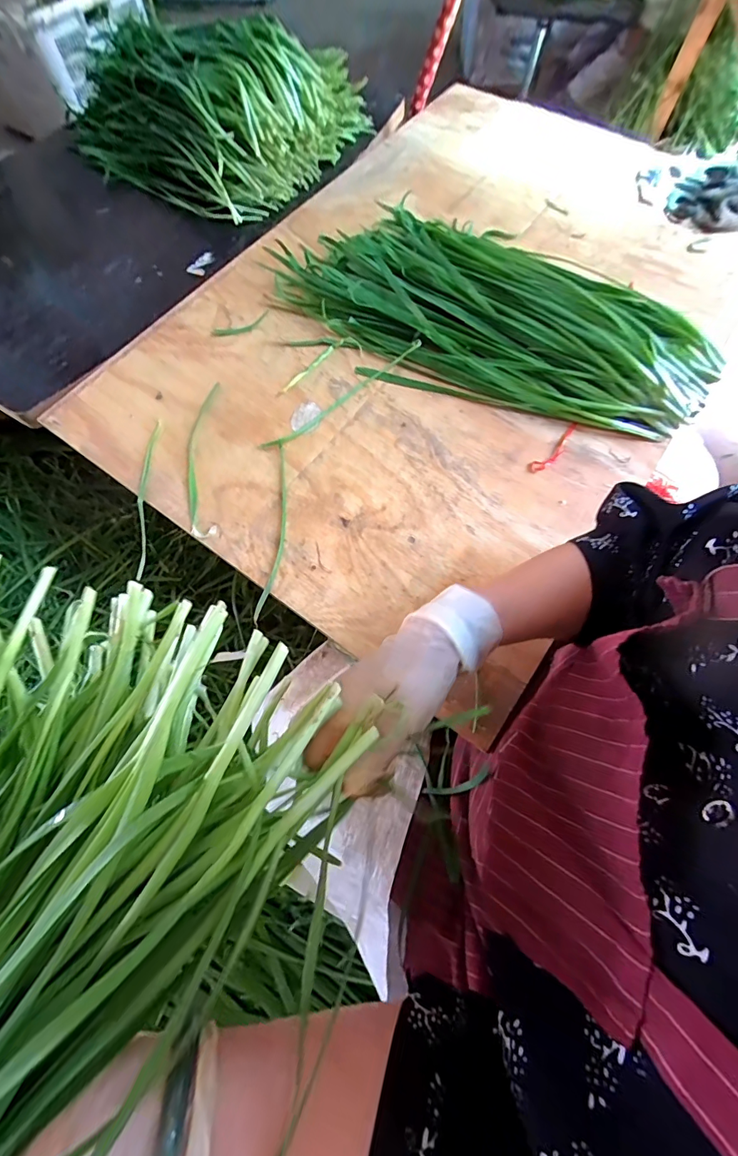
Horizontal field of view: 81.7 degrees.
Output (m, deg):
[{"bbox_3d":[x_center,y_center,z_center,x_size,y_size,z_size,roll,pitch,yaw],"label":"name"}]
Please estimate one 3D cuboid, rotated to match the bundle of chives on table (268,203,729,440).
[{"bbox_3d":[0.133,-0.329,0.510,0.530,0.059,0.256,21,70,9],"label":"bundle of chives on table"}]

